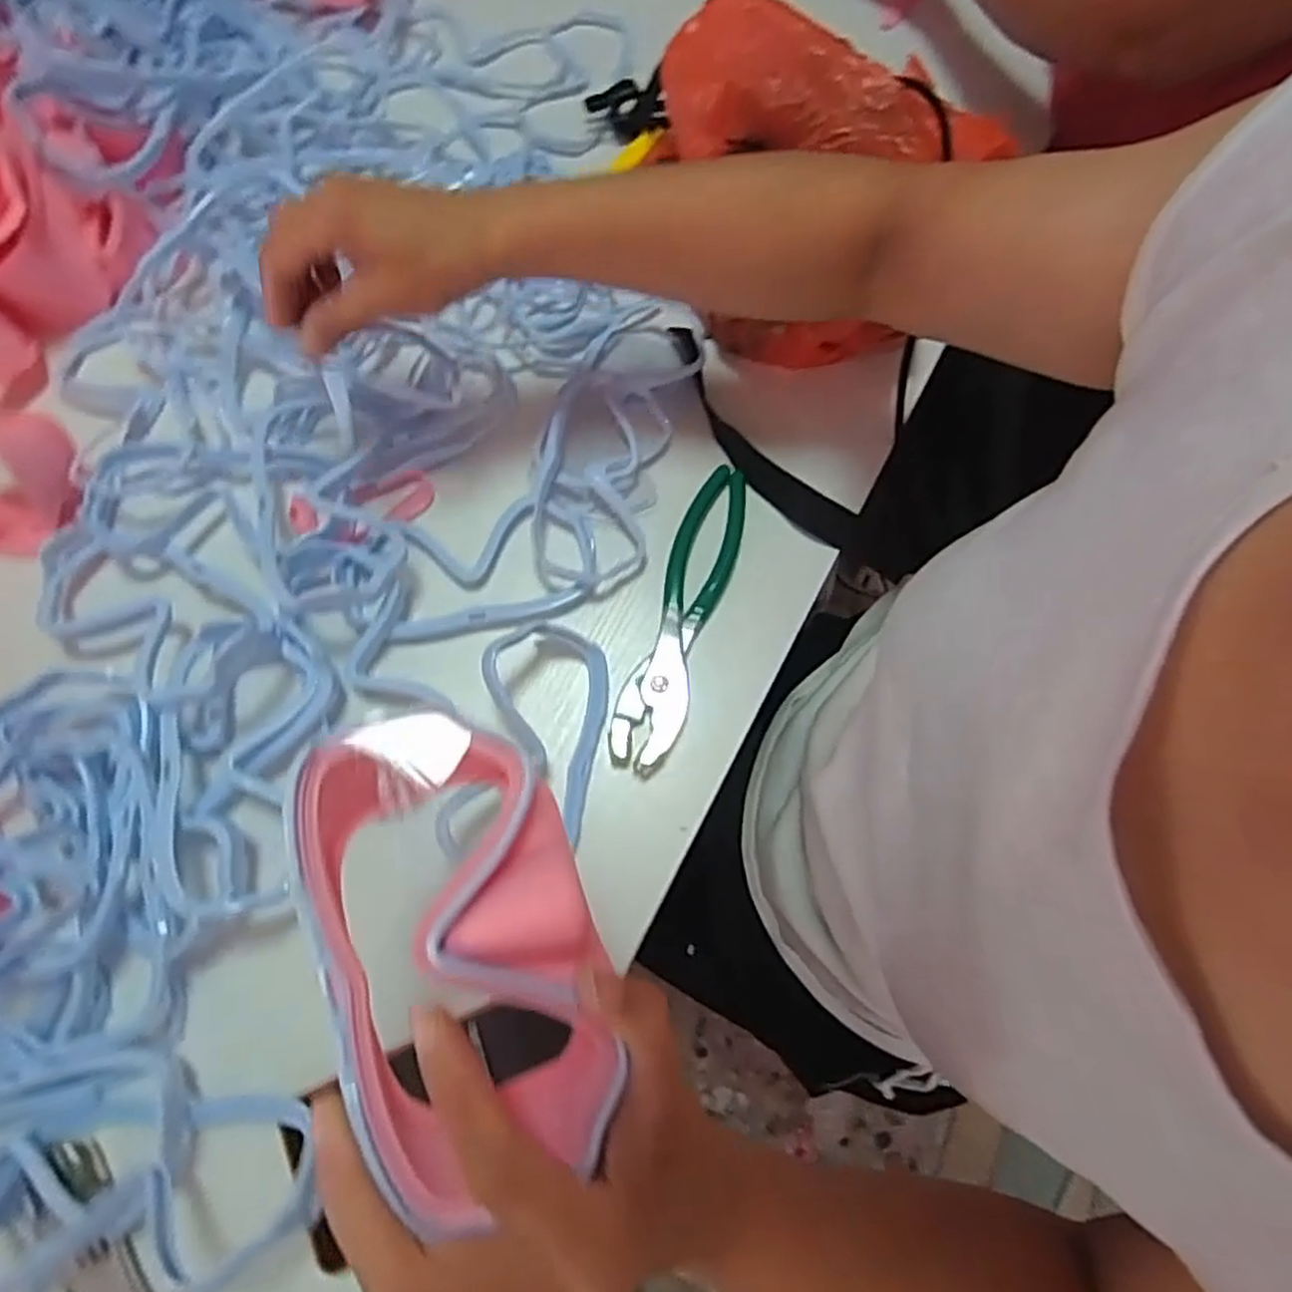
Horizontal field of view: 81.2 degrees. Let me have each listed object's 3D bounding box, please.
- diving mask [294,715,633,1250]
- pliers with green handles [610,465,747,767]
[{"bbox_3d":[-0.057,0.089,0.243,0.076,0.056,0.146,-21,74,-8],"label":"diving mask"},{"bbox_3d":[0.024,-0.022,0.461,0.038,0.017,0.195,18,73,5],"label":"pliers with green handles"}]

